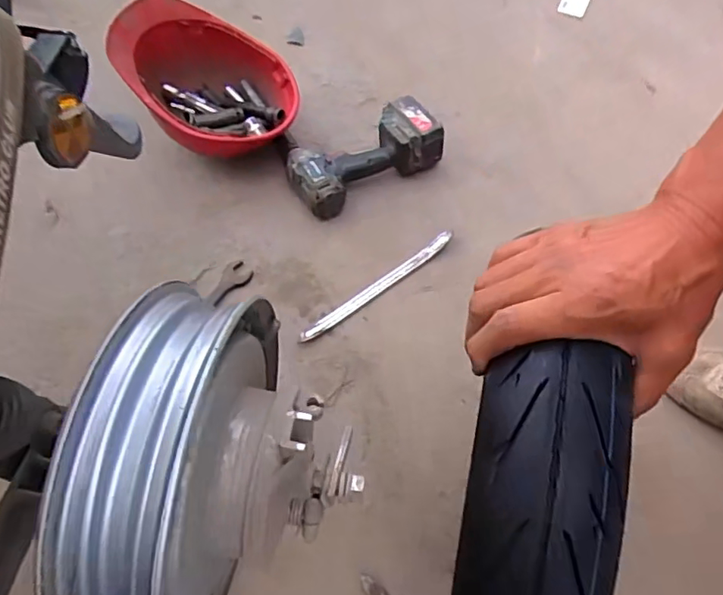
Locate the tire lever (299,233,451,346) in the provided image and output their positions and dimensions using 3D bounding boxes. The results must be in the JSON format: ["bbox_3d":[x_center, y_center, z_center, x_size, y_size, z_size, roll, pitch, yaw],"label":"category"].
[{"bbox_3d":[0.027,-0.018,0.805,0.282,0.014,0.021,-34,63,-21],"label":"tire lever"}]

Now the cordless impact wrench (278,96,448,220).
[{"bbox_3d":[-0.007,-0.237,0.908,0.234,0.086,0.148,-28,61,-18],"label":"cordless impact wrench"}]

